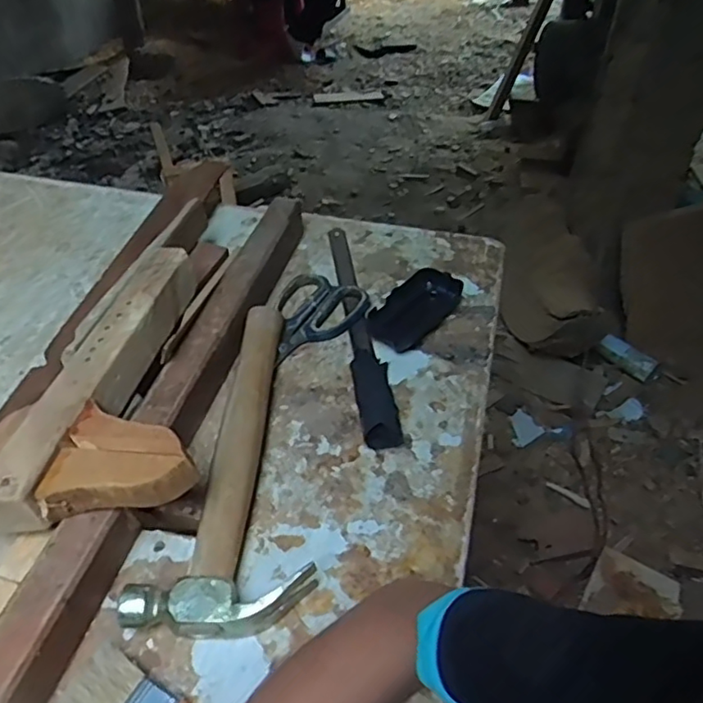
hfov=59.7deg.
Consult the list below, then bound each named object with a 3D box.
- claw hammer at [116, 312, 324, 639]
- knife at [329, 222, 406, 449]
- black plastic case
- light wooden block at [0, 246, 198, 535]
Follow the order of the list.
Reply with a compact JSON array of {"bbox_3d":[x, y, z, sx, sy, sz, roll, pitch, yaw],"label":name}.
[{"bbox_3d":[-0.088,0.073,0.490,0.116,0.034,0.292,-1,43,0],"label":"claw hammer"},{"bbox_3d":[0.006,-0.038,0.616,0.034,0.014,0.319,-6,44,-5],"label":"knife"},{"bbox_3d":[0.061,-0.044,0.614,0.051,0.025,0.108,28,50,27],"label":"black plastic case"},{"bbox_3d":[-0.195,0.012,0.484,0.051,0.038,0.275,9,44,10],"label":"light wooden block"}]

